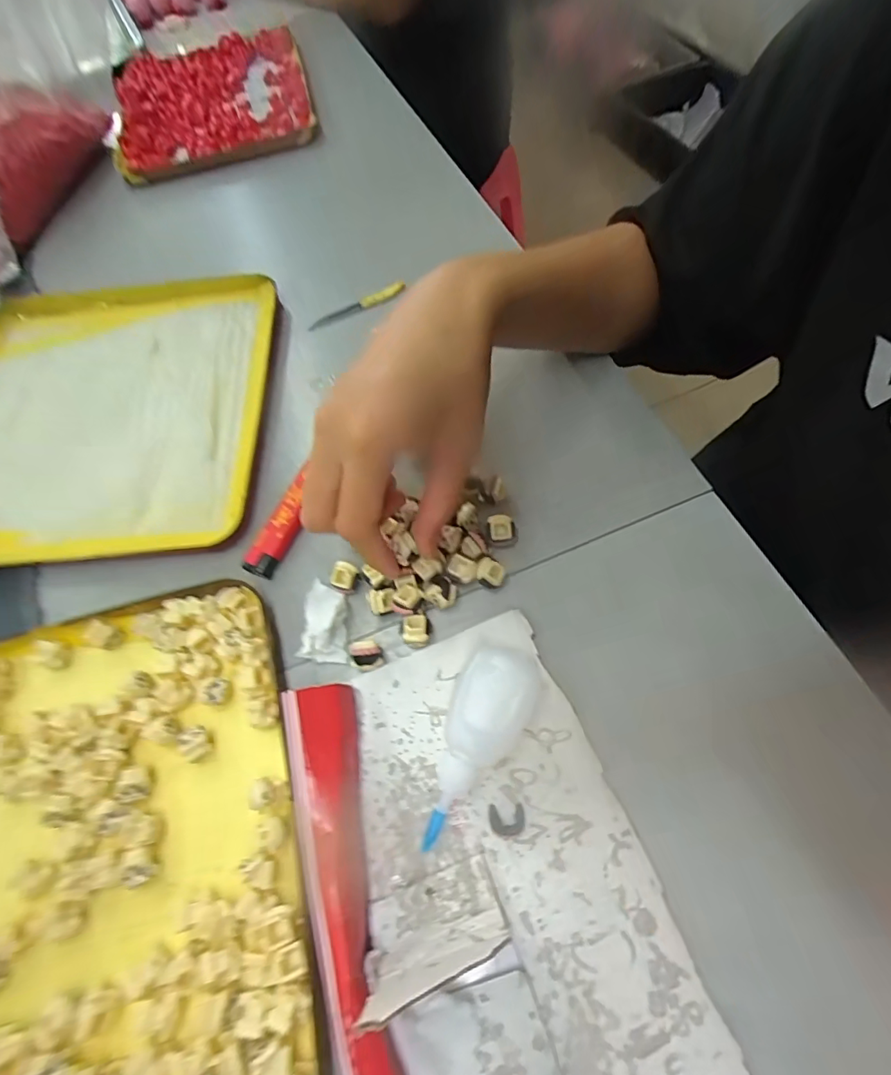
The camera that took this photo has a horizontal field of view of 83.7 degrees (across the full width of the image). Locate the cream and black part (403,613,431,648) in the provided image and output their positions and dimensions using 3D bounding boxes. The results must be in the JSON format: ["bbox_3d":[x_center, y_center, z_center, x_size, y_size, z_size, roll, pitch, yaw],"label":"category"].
[{"bbox_3d":[-0.015,0.049,0.262,0.014,0.012,0.015,-3,62,5],"label":"cream and black part"}]

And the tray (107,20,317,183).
[{"bbox_3d":[-0.253,-0.479,0.542,0.201,0.030,0.237,-15,62,-1],"label":"tray"}]

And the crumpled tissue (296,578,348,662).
[{"bbox_3d":[-0.066,0.044,0.270,0.024,0.008,0.043,-3,62,5],"label":"crumpled tissue"}]

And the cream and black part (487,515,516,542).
[{"bbox_3d":[0.032,-0.004,0.282,0.015,0.012,0.013,-5,62,4],"label":"cream and black part"}]

